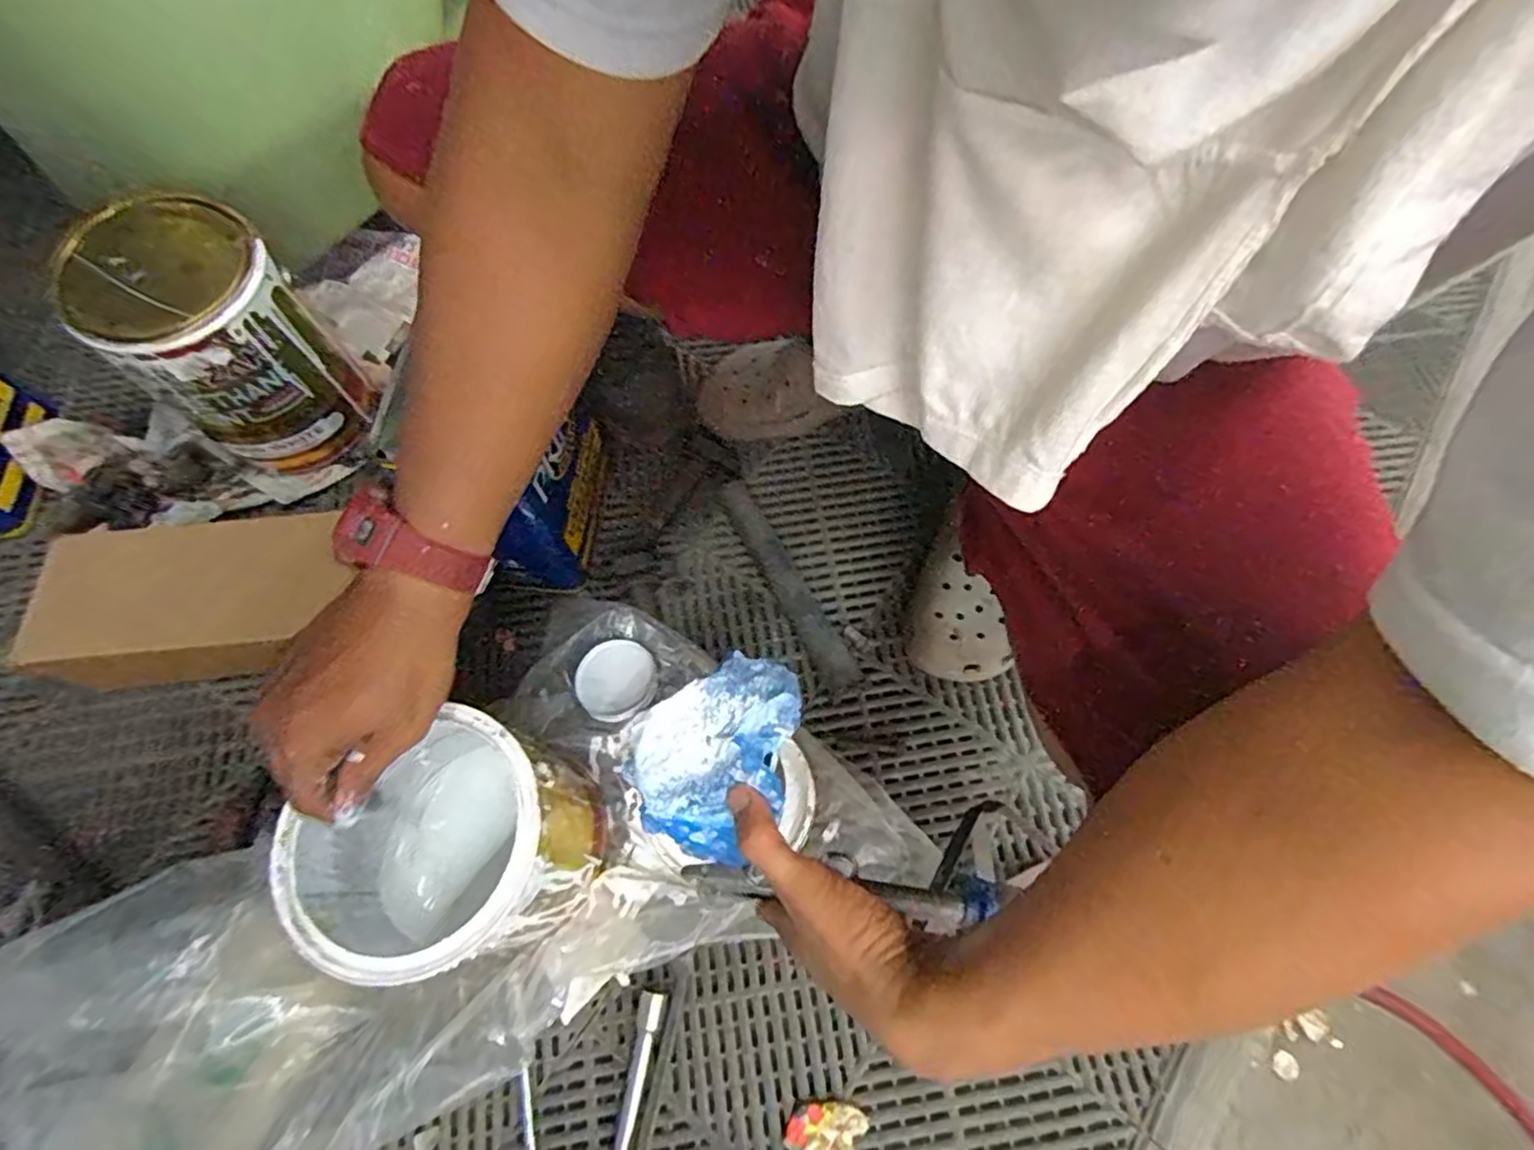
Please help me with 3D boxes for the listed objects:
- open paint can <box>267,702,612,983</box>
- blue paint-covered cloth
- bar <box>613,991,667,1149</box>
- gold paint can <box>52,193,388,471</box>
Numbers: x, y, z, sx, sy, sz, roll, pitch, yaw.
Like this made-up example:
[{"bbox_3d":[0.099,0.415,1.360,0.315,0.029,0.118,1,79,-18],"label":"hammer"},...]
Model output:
[{"bbox_3d":[-0.225,0.200,0.517,0.153,0.191,0.161,1,68,-1],"label":"open paint can"},{"bbox_3d":[-0.032,0.096,0.397,0.089,0.037,0.117,13,68,4],"label":"blue paint-covered cloth"},{"bbox_3d":[-0.111,0.446,0.516,0.019,0.021,0.235,10,68,2],"label":"bar"},{"bbox_3d":[-0.509,-0.214,0.673,0.149,0.231,0.139,1,68,-1],"label":"gold paint can"}]

